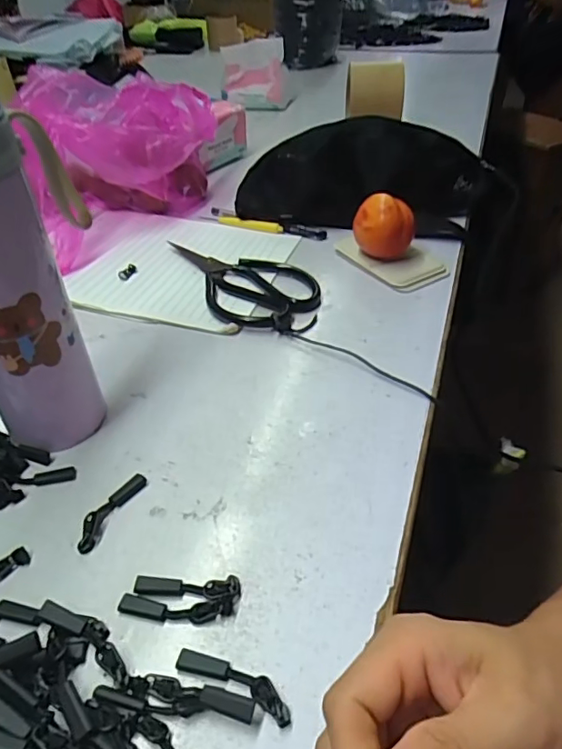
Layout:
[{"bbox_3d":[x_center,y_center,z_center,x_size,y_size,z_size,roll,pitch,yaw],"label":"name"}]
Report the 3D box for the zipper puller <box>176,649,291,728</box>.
[{"bbox_3d":[-0.021,0.137,0.234,0.056,0.006,0.013,17,44,19],"label":"zipper puller"}]

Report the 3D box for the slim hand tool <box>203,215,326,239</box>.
[{"bbox_3d":[-0.022,-0.166,0.580,0.146,0.012,0.013,13,43,14],"label":"slim hand tool"}]

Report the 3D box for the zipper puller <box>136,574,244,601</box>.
[{"bbox_3d":[-0.048,0.110,0.267,0.052,0.006,0.012,2,41,2],"label":"zipper puller"}]

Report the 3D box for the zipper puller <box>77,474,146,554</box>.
[{"bbox_3d":[-0.100,0.079,0.305,0.013,0.007,0.054,18,44,20],"label":"zipper puller"}]

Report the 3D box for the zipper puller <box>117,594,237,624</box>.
[{"bbox_3d":[-0.053,0.116,0.260,0.056,0.005,0.012,3,41,3],"label":"zipper puller"}]

